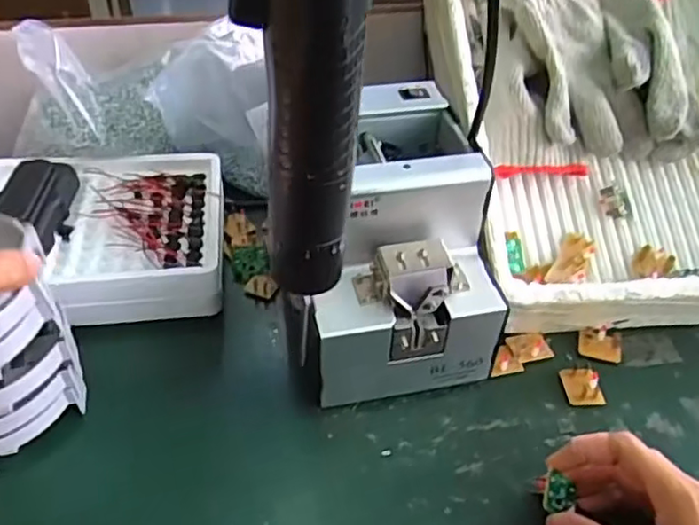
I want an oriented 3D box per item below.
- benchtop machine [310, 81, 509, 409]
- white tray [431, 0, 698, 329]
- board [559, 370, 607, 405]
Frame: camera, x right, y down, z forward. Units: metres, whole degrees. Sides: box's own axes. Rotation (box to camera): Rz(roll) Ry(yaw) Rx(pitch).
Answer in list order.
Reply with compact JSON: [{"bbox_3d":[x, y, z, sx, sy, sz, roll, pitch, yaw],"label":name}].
[{"bbox_3d":[0.027,-0.013,0.459,0.121,0.157,0.175,-6,42,-10],"label":"benchtop machine"},{"bbox_3d":[0.248,-0.137,0.540,0.311,0.076,0.370,-1,69,-4],"label":"white tray"},{"bbox_3d":[0.166,0.089,0.461,0.025,0.006,0.027,-14,53,12],"label":"board"}]

